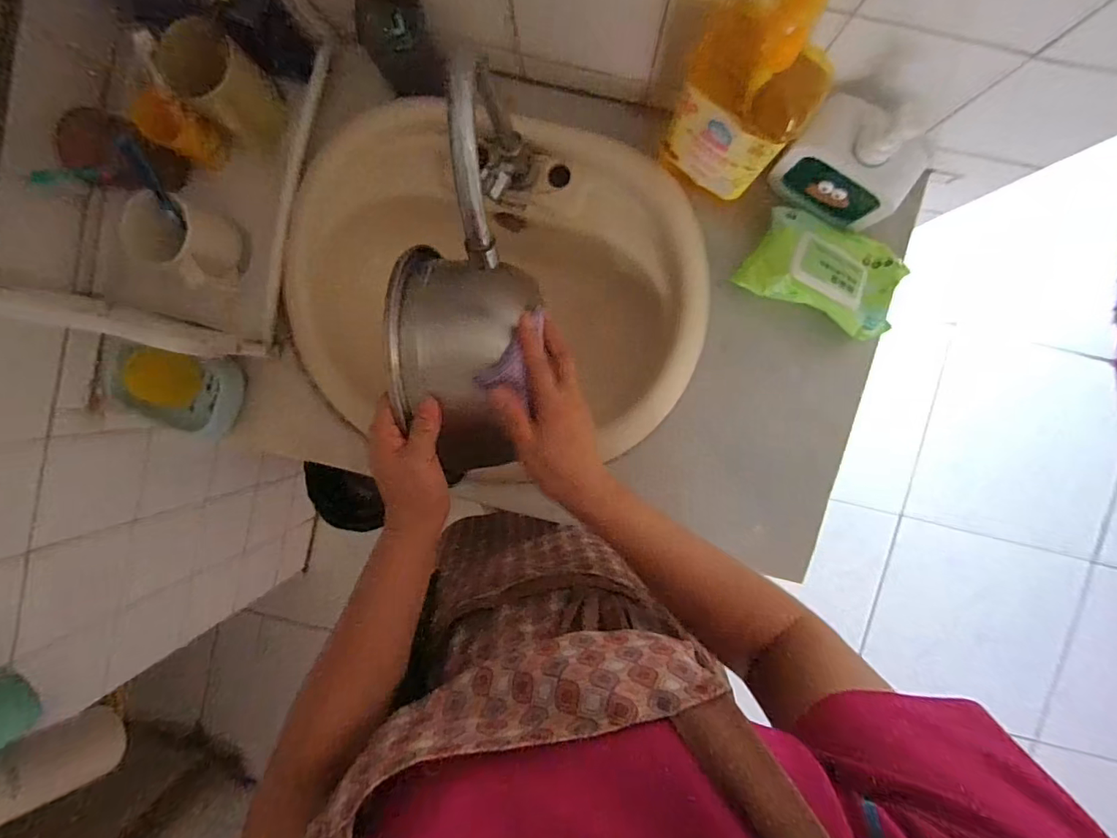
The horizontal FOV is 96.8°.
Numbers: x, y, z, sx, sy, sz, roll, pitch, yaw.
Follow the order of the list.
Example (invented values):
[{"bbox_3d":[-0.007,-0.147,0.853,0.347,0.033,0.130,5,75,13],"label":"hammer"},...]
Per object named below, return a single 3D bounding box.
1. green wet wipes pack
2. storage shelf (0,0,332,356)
[{"bbox_3d":[0.309,-0.171,0.577,0.176,0.059,0.106,23,95,1],"label":"green wet wipes pack"},{"bbox_3d":[-0.434,-0.286,0.442,0.240,0.362,0.391,15,94,1],"label":"storage shelf"}]

